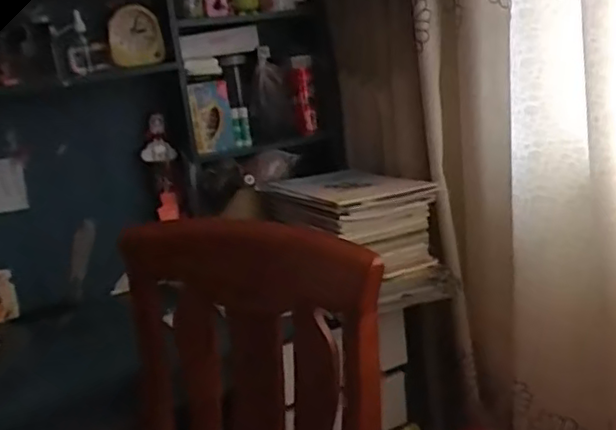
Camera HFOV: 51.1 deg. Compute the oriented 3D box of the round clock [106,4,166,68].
[{"bbox_3d":[-0.331,-0.347,1.253,0.105,0.111,0.042,-12,16,-33],"label":"round clock"}]

